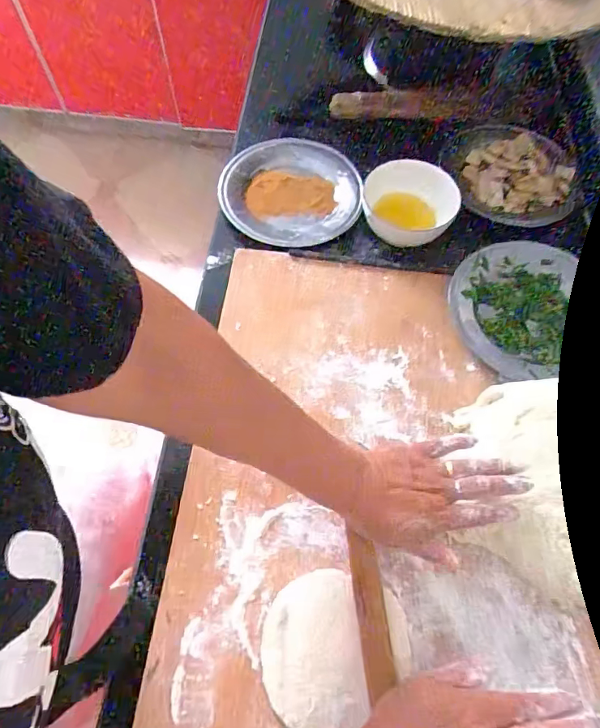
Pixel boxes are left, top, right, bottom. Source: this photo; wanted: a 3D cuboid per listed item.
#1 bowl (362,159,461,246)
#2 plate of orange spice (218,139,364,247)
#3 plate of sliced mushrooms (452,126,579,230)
[{"bbox_3d":[0.153,-0.221,0.646,0.130,0.059,0.115,17,64,7],"label":"bowl"},{"bbox_3d":[-0.015,-0.257,0.700,0.207,0.033,0.196,1,65,-2],"label":"plate of orange spice"},{"bbox_3d":[0.317,-0.282,0.693,0.182,0.038,0.152,21,66,7],"label":"plate of sliced mushrooms"}]

